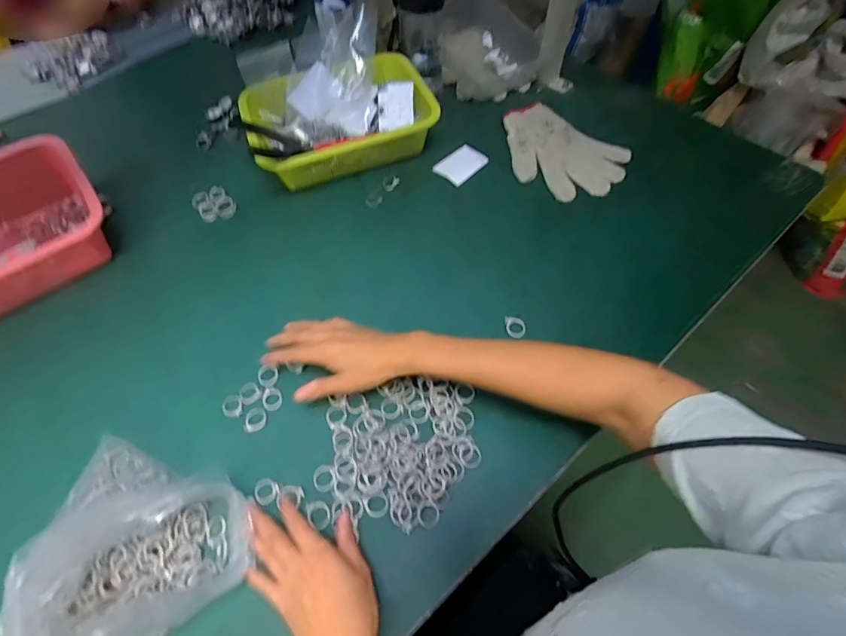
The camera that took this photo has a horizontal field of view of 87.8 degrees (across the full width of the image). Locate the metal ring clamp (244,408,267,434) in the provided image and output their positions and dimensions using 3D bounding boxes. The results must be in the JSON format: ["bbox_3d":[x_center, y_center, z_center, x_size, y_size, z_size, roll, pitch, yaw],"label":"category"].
[{"bbox_3d":[-0.182,0.111,0.477,0.023,0.008,0.027,-9,58,-1],"label":"metal ring clamp"}]

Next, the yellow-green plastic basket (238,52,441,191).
[{"bbox_3d":[-0.129,-0.307,0.671,0.274,0.093,0.185,-23,63,-13],"label":"yellow-green plastic basket"}]

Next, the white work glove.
[{"bbox_3d":[0.200,-0.255,0.675,0.139,0.018,0.206,-37,63,-17],"label":"white work glove"}]

